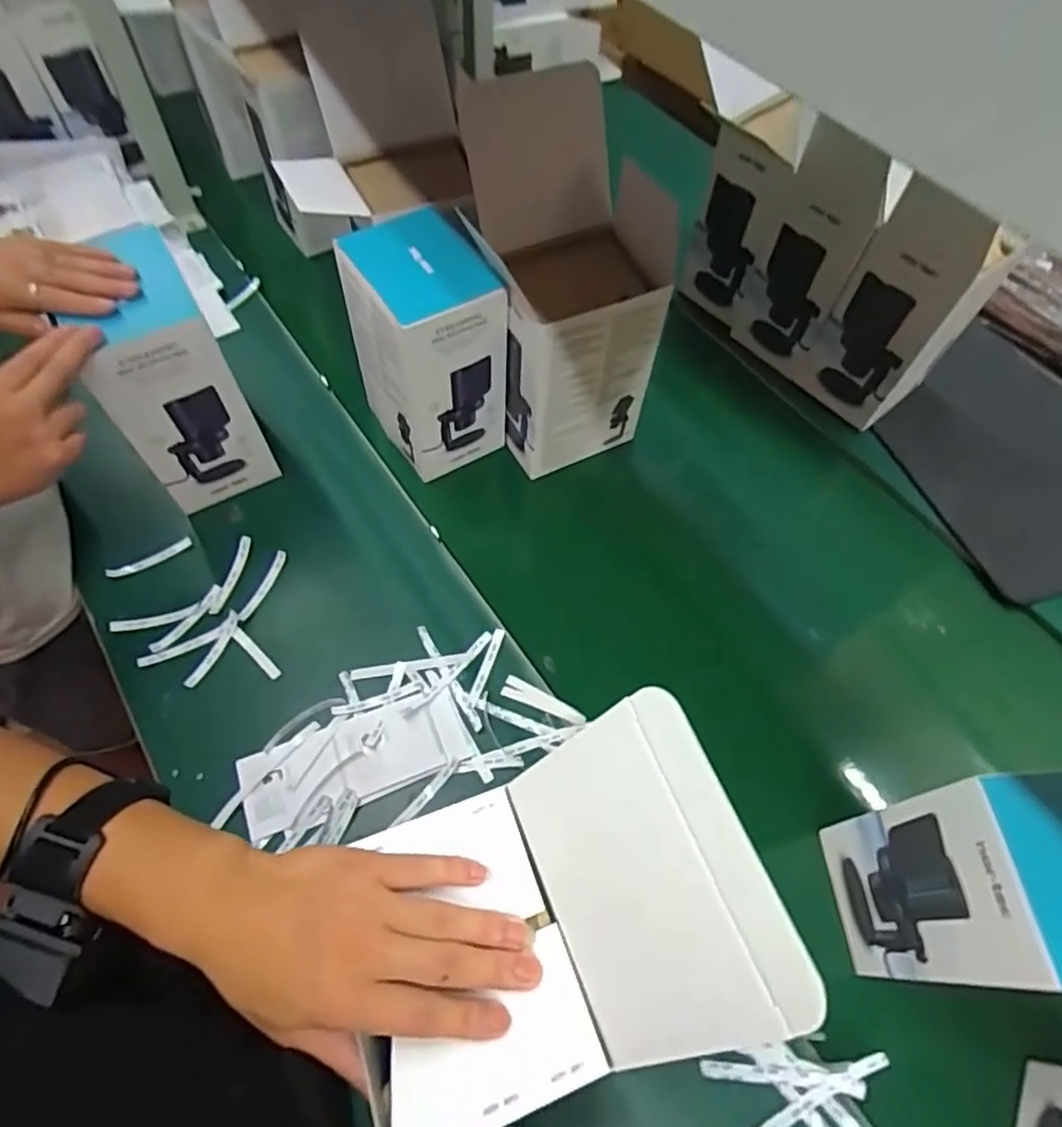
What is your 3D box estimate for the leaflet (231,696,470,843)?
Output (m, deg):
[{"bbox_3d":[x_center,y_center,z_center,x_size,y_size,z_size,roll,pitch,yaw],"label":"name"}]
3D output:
[{"bbox_3d":[-0.164,0.183,0.614,0.204,0.008,0.080,-18,59,-13],"label":"leaflet"}]

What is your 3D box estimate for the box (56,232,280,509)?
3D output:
[{"bbox_3d":[-0.372,-0.177,0.690,0.109,0.246,0.150,-29,64,-18],"label":"box"}]

